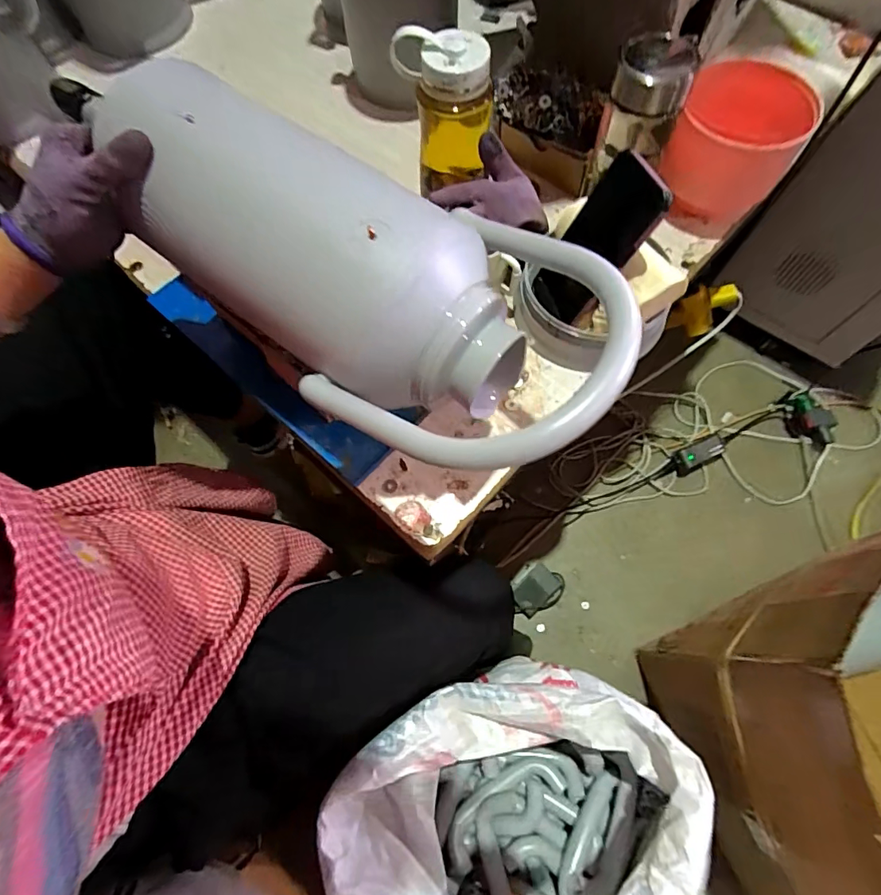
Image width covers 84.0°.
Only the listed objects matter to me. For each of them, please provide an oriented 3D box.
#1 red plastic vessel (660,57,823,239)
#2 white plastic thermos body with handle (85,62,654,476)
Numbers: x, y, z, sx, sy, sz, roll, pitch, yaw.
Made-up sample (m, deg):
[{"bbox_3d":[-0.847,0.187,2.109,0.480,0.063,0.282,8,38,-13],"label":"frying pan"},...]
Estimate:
[{"bbox_3d":[0.322,-0.332,0.557,0.125,0.132,0.131,21,72,10],"label":"red plastic vessel"},{"bbox_3d":[-0.072,-0.138,0.382,0.439,0.118,0.180,38,75,16],"label":"white plastic thermos body with handle"}]

